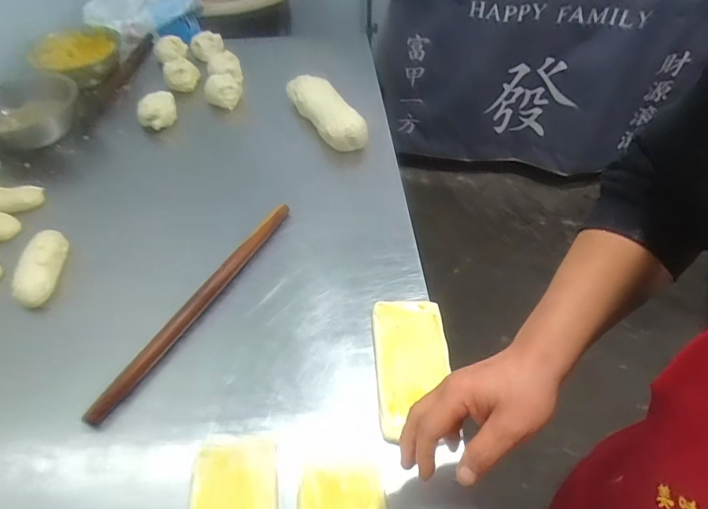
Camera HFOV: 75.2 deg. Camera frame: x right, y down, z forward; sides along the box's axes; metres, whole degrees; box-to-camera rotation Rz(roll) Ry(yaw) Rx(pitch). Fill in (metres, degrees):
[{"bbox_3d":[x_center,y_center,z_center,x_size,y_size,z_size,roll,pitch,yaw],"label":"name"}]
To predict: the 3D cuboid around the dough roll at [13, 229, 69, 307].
[{"bbox_3d":[-0.440,0.017,0.649,0.041,0.038,0.116,2,60,-1],"label":"dough roll"}]

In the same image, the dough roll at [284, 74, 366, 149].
[{"bbox_3d":[-0.052,-0.287,0.894,0.081,0.064,0.234,-24,54,-19],"label":"dough roll"}]

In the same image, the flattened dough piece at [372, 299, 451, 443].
[{"bbox_3d":[0.071,0.127,0.566,0.089,0.017,0.180,-6,44,3],"label":"flattened dough piece"}]

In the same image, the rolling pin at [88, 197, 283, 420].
[{"bbox_3d":[-0.203,0.055,0.623,0.022,0.027,0.385,22,50,17],"label":"rolling pin"}]

